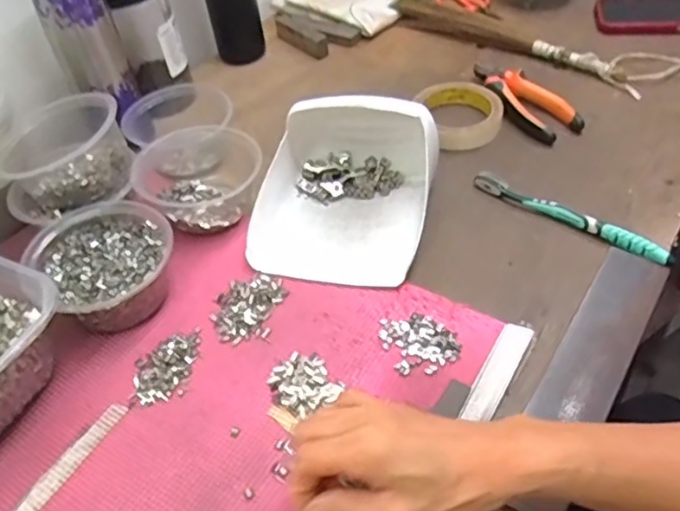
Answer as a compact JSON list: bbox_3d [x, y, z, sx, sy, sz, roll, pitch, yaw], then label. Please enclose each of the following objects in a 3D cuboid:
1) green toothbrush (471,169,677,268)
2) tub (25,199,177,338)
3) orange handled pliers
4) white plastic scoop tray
[{"bbox_3d":[0.205,-0.037,0.557,0.185,0.020,0.016,32,58,30],"label":"green toothbrush"},{"bbox_3d":[-0.194,0.009,0.524,0.101,0.056,0.110,-3,47,3],"label":"tub"},{"bbox_3d":[0.194,-0.174,0.681,0.057,0.024,0.151,-24,49,-15],"label":"orange handled pliers"},{"bbox_3d":[0.002,-0.071,0.559,0.153,0.082,0.176,7,49,12],"label":"white plastic scoop tray"}]

